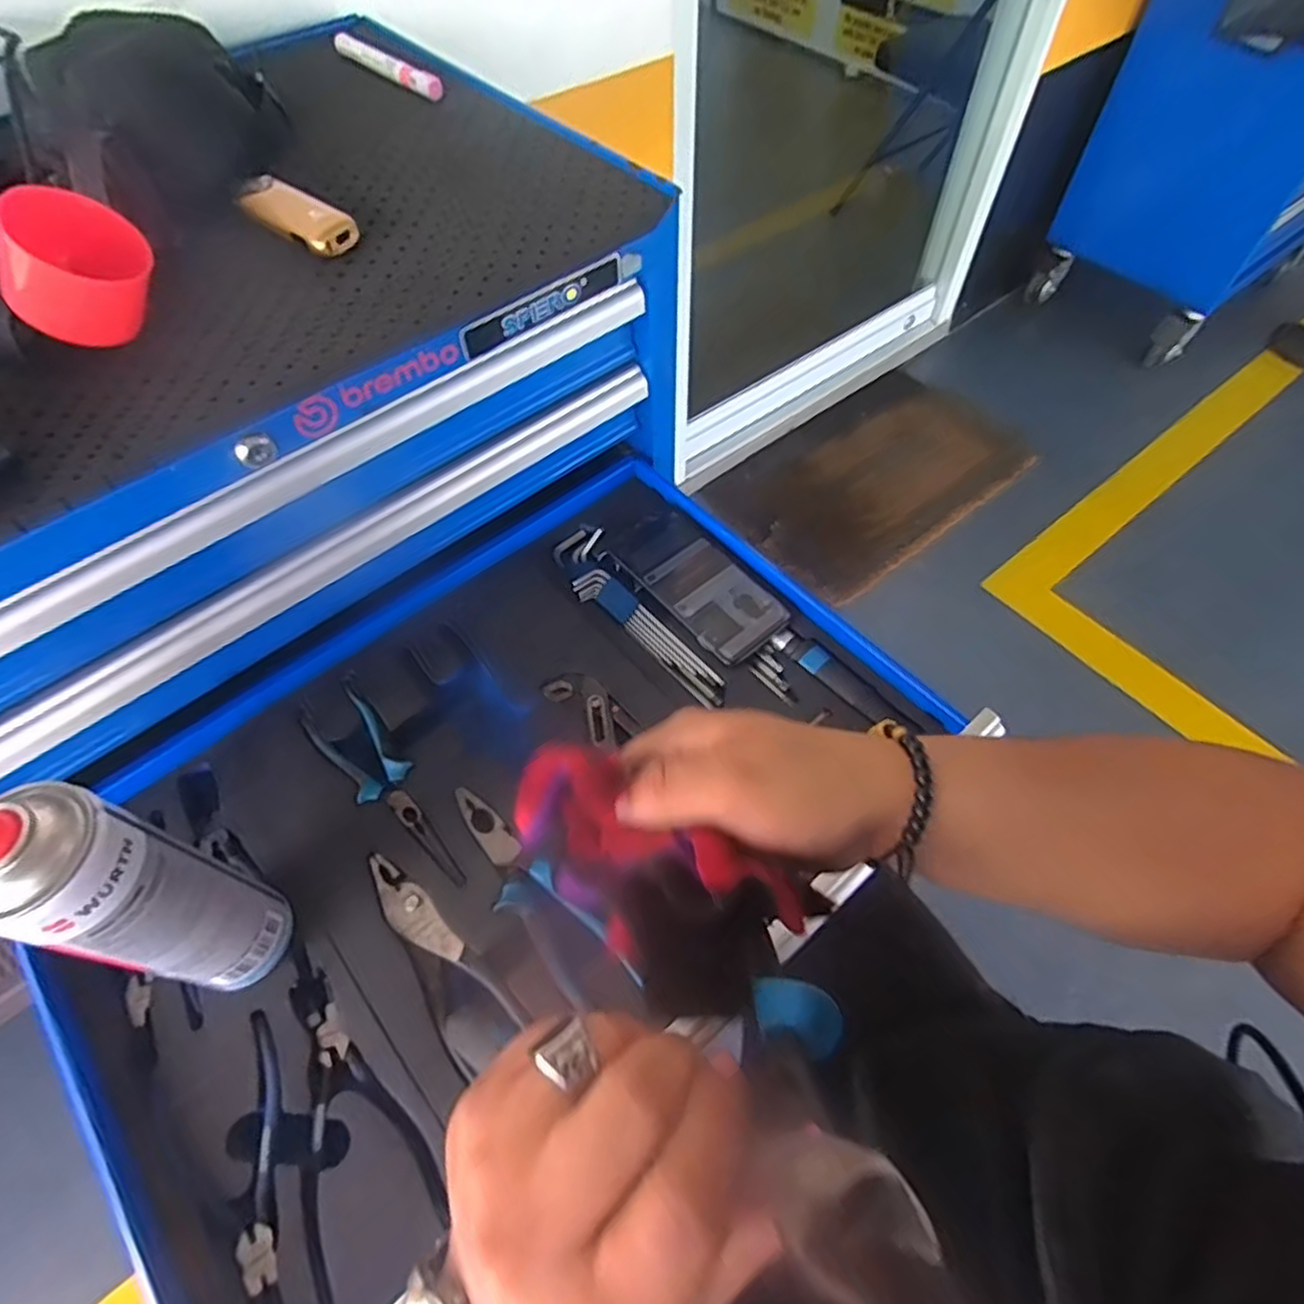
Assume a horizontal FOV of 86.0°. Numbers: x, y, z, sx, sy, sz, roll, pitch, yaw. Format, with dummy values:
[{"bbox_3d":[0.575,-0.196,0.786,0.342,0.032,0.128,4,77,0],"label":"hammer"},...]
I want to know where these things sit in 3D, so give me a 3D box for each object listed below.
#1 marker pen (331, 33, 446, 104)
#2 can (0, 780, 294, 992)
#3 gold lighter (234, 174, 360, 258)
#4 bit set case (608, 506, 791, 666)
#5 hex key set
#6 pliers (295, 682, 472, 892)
[{"bbox_3d":[-0.232,-0.508,0.607,0.143,0.016,0.019,37,66,21],"label":"marker pen"},{"bbox_3d":[-0.269,0.133,0.373,0.054,0.220,0.070,17,60,11],"label":"can"},{"bbox_3d":[-0.240,-0.295,0.471,0.094,0.017,0.037,33,65,20],"label":"gold lighter"},{"bbox_3d":[0.035,-0.063,0.618,0.075,0.027,0.172,-36,64,-19],"label":"bit set case"},{"bbox_3d":[-0.021,-0.035,0.608,0.049,0.021,0.213,-31,63,-17],"label":"hex key set"},{"bbox_3d":[-0.196,0.097,0.518,0.046,0.011,0.189,-37,65,-20],"label":"pliers"}]

